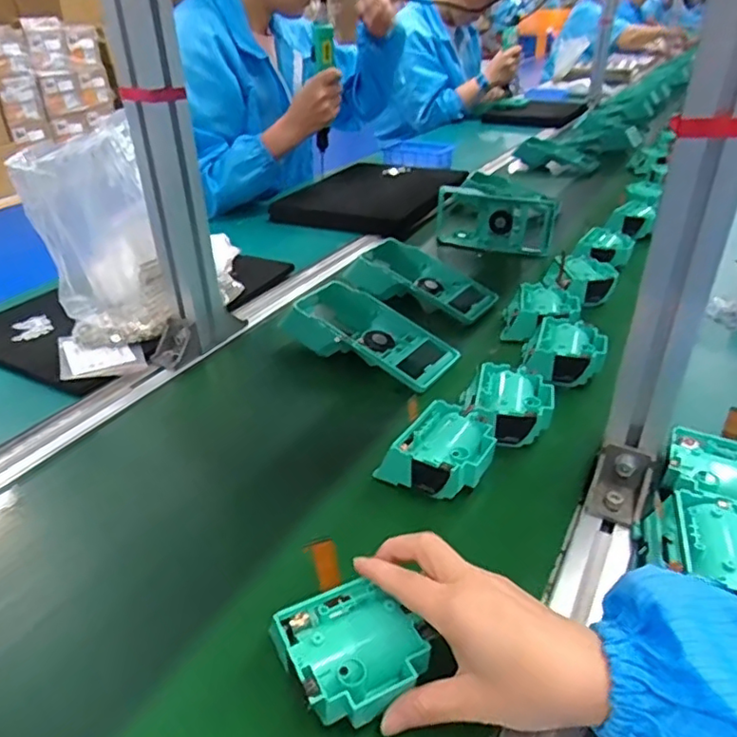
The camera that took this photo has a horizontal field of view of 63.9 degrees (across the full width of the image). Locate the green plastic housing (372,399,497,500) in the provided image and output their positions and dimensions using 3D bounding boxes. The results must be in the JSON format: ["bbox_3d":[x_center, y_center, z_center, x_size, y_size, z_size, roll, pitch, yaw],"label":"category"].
[{"bbox_3d":[0.059,0.065,0.462,0.064,0.037,0.081,24,42,40],"label":"green plastic housing"}]

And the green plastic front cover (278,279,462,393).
[{"bbox_3d":[0.000,-0.034,0.630,0.185,0.062,0.102,14,36,29],"label":"green plastic front cover"}]

